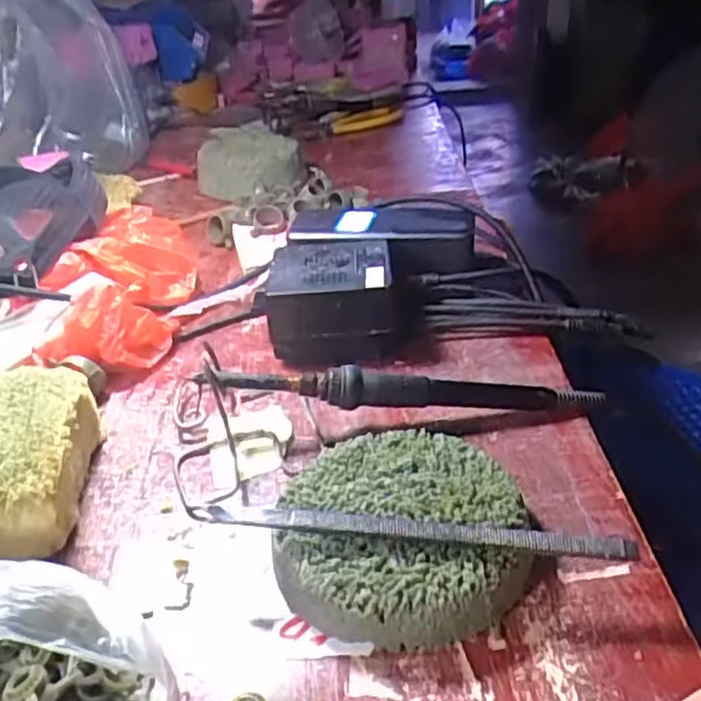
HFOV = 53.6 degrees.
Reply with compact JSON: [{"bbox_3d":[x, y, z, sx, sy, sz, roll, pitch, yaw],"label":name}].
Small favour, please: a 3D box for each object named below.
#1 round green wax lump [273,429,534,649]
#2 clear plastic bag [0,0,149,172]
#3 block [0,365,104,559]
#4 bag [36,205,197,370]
[{"bbox_3d":[0.020,0.074,0.290,0.097,0.027,0.097,-2,32,1],"label":"round green wax lump"},{"bbox_3d":[-0.328,-0.300,0.763,0.188,0.188,0.128,-14,34,-17],"label":"clear plastic bag"},{"bbox_3d":[-0.170,0.056,0.330,0.098,0.043,0.110,-14,32,-15],"label":"block"},{"bbox_3d":[-0.156,-0.041,0.471,0.084,0.063,0.154,-1,31,7],"label":"bag"}]

